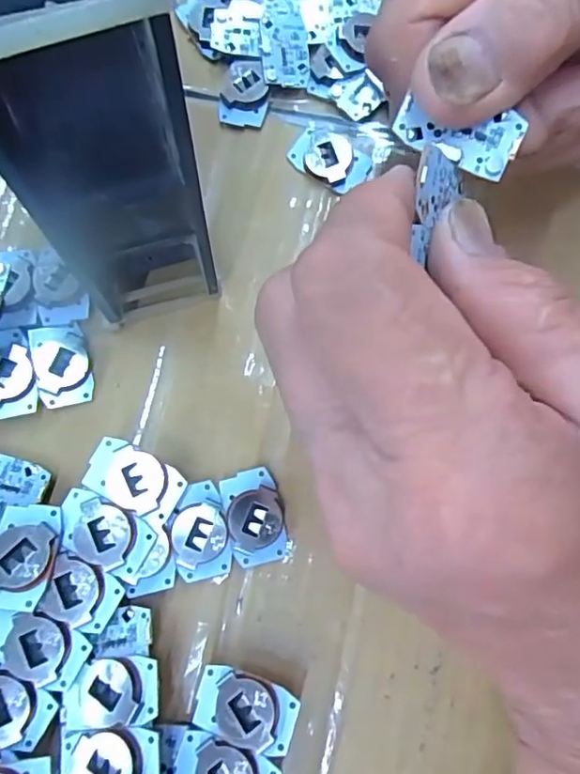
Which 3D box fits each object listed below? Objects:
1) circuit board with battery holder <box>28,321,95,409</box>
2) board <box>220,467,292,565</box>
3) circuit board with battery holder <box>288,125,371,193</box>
[{"bbox_3d":[-0.079,-0.008,0.192,0.018,0.004,0.028,-12,85,-18],"label":"circuit board with battery holder"},{"bbox_3d":[-0.011,0.042,0.180,0.018,0.007,0.030,-11,79,-2],"label":"board"},{"bbox_3d":[0.014,-0.085,0.205,0.029,0.005,0.019,33,81,7],"label":"circuit board with battery holder"}]

